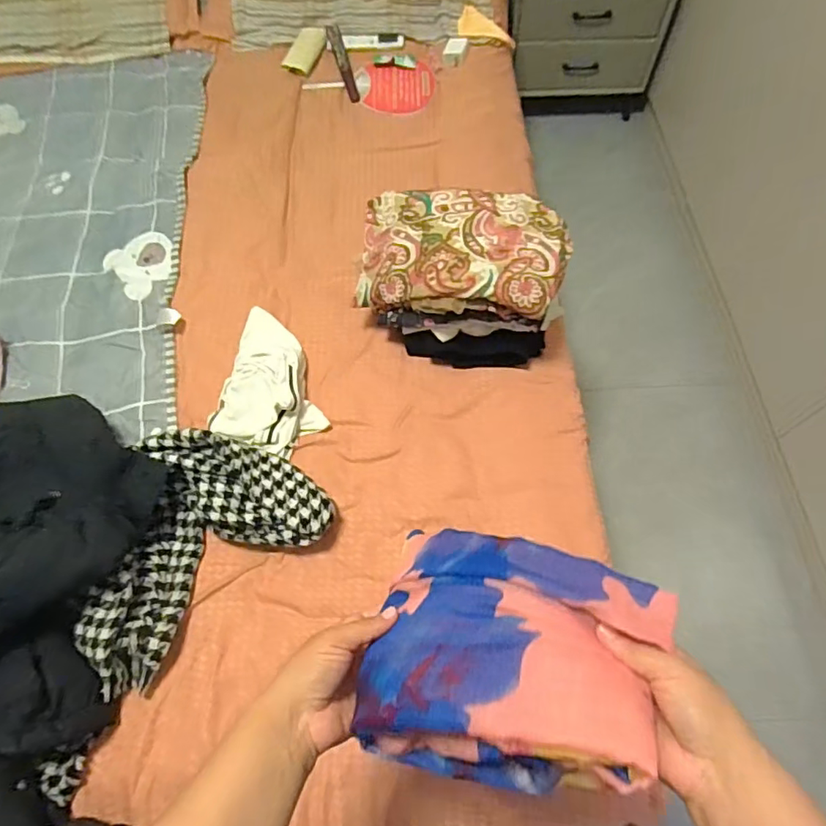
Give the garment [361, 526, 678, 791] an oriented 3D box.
[{"bbox_3d":[0.071,0.183,0.410,0.201,0.084,0.173,15,64,10],"label":"garment"}]

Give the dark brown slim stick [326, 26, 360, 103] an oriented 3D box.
[{"bbox_3d":[-0.174,-0.869,1.360,0.033,0.019,0.285,-14,63,-6],"label":"dark brown slim stick"}]

